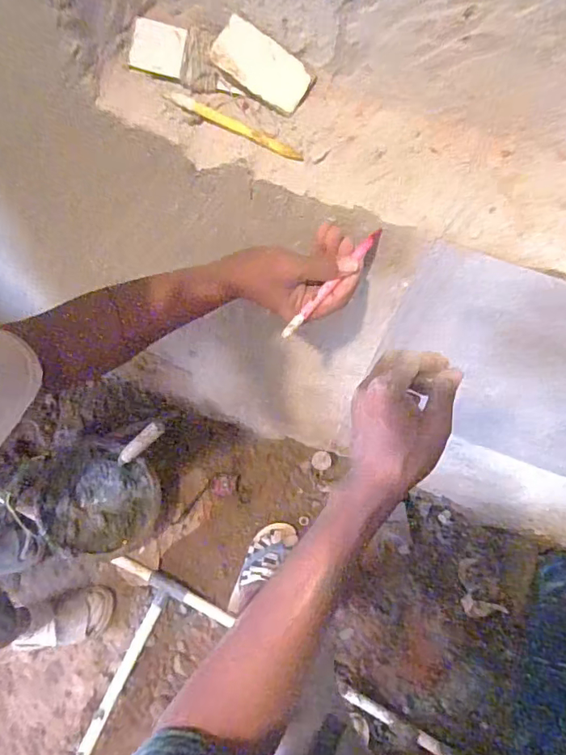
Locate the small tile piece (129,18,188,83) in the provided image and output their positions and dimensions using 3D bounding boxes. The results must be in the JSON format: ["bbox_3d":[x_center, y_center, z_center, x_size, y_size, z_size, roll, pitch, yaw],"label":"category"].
[{"bbox_3d":[-0.117,-0.307,0.472,0.047,0.004,0.046,10,101,-11],"label":"small tile piece"}]

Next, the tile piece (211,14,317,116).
[{"bbox_3d":[-0.019,-0.293,0.477,0.092,0.004,0.049,31,91,-13],"label":"tile piece"}]

